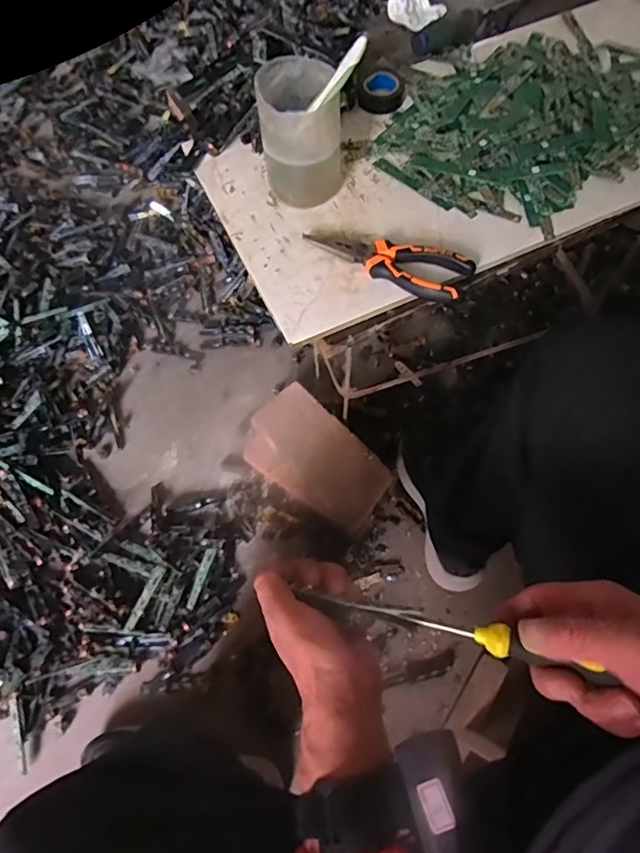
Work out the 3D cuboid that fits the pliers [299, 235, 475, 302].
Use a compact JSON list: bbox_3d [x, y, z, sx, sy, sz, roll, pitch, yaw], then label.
[{"bbox_3d":[0.063,-0.161,0.501,0.155,0.018,0.049,23,67,12],"label":"pliers"}]

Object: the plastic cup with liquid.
[{"bbox_3d":[-0.016,-0.277,0.506,0.078,0.096,0.084,-6,65,-1],"label":"plastic cup with liquid"}]

